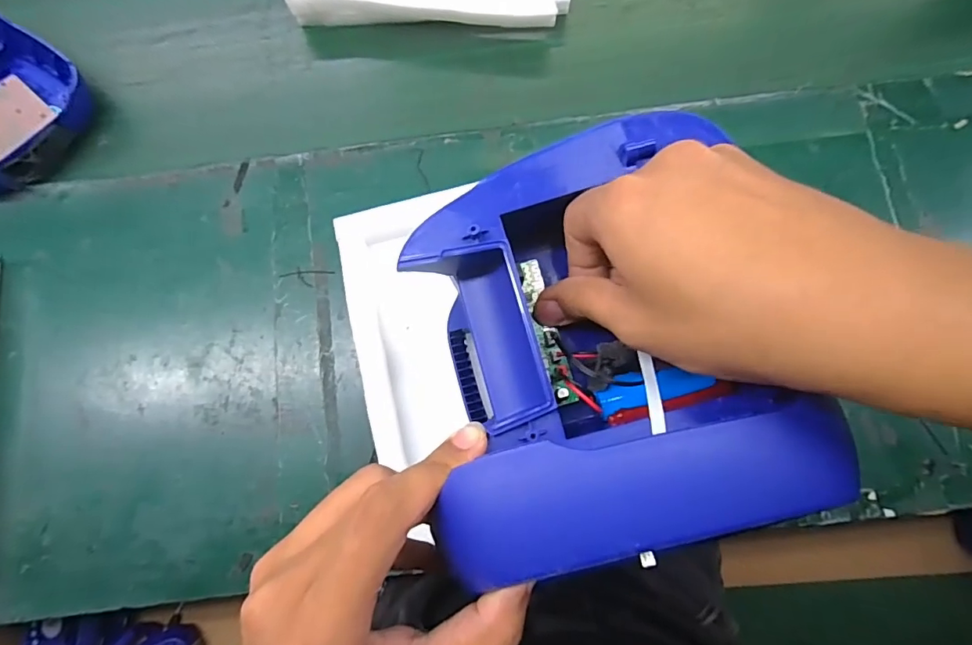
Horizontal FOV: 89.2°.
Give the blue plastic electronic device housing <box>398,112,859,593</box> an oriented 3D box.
[{"bbox_3d":[0.048,0.002,0.225,0.153,0.082,0.176,-12,79,-1],"label":"blue plastic electronic device housing"}]

